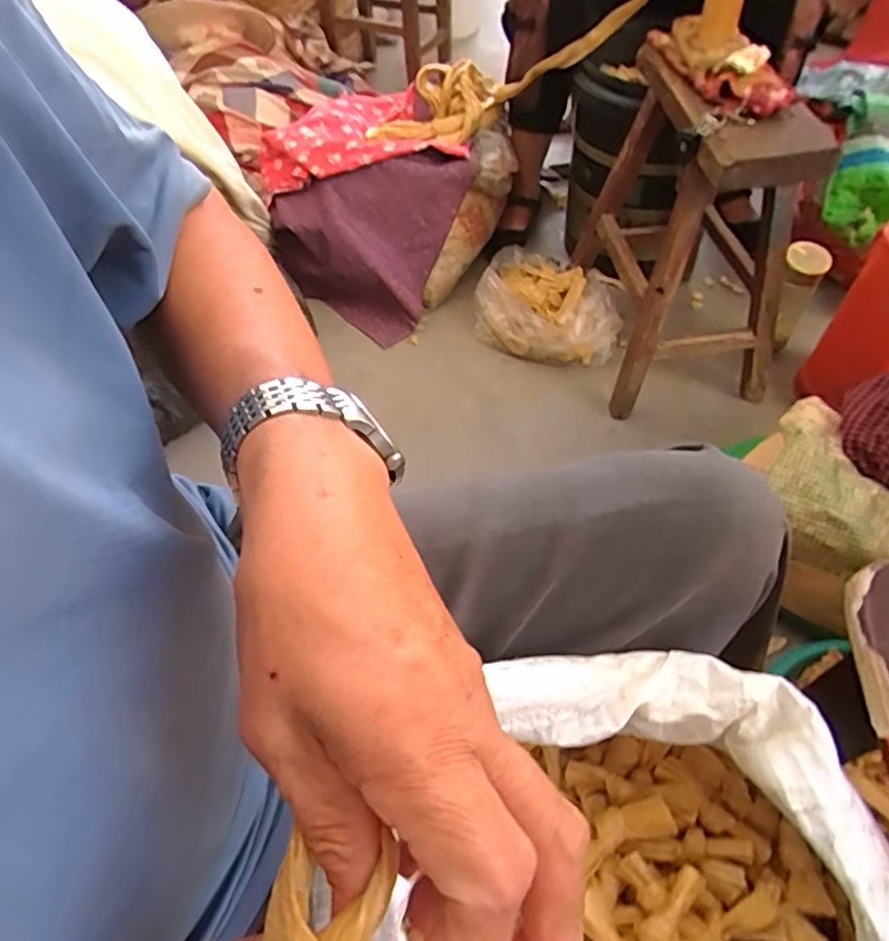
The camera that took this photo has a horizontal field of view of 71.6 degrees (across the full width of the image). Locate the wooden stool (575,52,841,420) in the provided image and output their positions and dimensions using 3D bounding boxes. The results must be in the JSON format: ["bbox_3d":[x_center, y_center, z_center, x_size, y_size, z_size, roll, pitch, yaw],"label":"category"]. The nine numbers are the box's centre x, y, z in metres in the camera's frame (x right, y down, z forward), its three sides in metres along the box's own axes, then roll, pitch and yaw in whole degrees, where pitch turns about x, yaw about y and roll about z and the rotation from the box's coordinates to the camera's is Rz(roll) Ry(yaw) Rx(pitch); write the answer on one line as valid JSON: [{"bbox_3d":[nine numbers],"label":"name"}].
[{"bbox_3d":[0.387,-0.389,0.977,0.247,0.407,0.409,-3,52,0],"label":"wooden stool"}]

